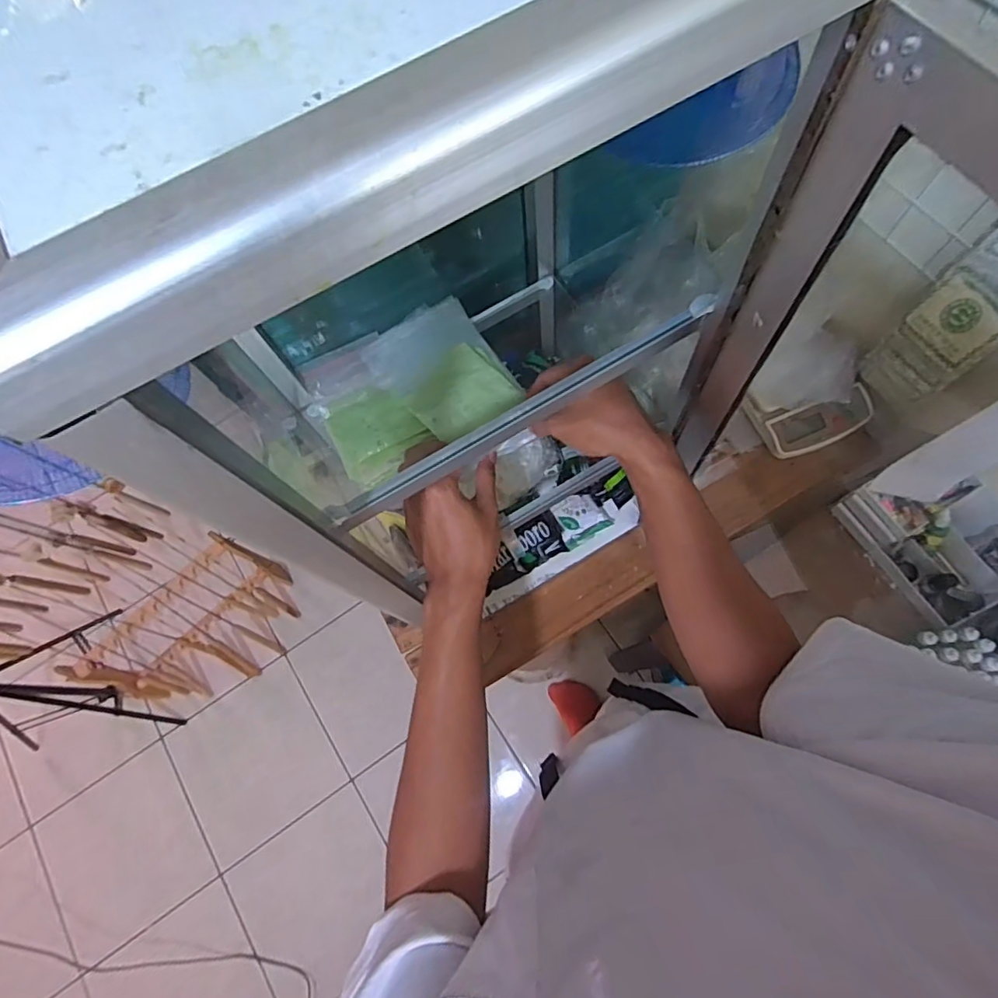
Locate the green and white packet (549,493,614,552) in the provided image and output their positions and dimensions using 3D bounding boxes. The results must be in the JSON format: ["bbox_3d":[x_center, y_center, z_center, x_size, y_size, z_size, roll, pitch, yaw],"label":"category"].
[{"bbox_3d":[0.112,0.026,0.778,0.068,0.016,0.064,-30,83,-4],"label":"green and white packet"}]

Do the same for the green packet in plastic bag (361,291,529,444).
[{"bbox_3d":[-0.056,-0.135,0.603,0.114,0.031,0.176,-34,74,-7],"label":"green packet in plastic bag"}]

